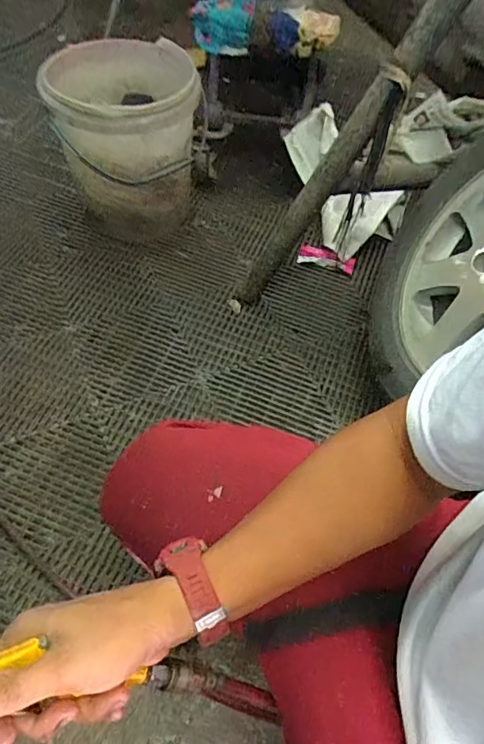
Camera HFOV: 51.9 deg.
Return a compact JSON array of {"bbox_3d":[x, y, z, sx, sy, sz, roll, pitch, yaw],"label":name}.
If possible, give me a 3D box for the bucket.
[{"bbox_3d":[-0.241,-0.493,1.082,0.294,0.326,0.331,2,58,-3],"label":"bucket"}]

